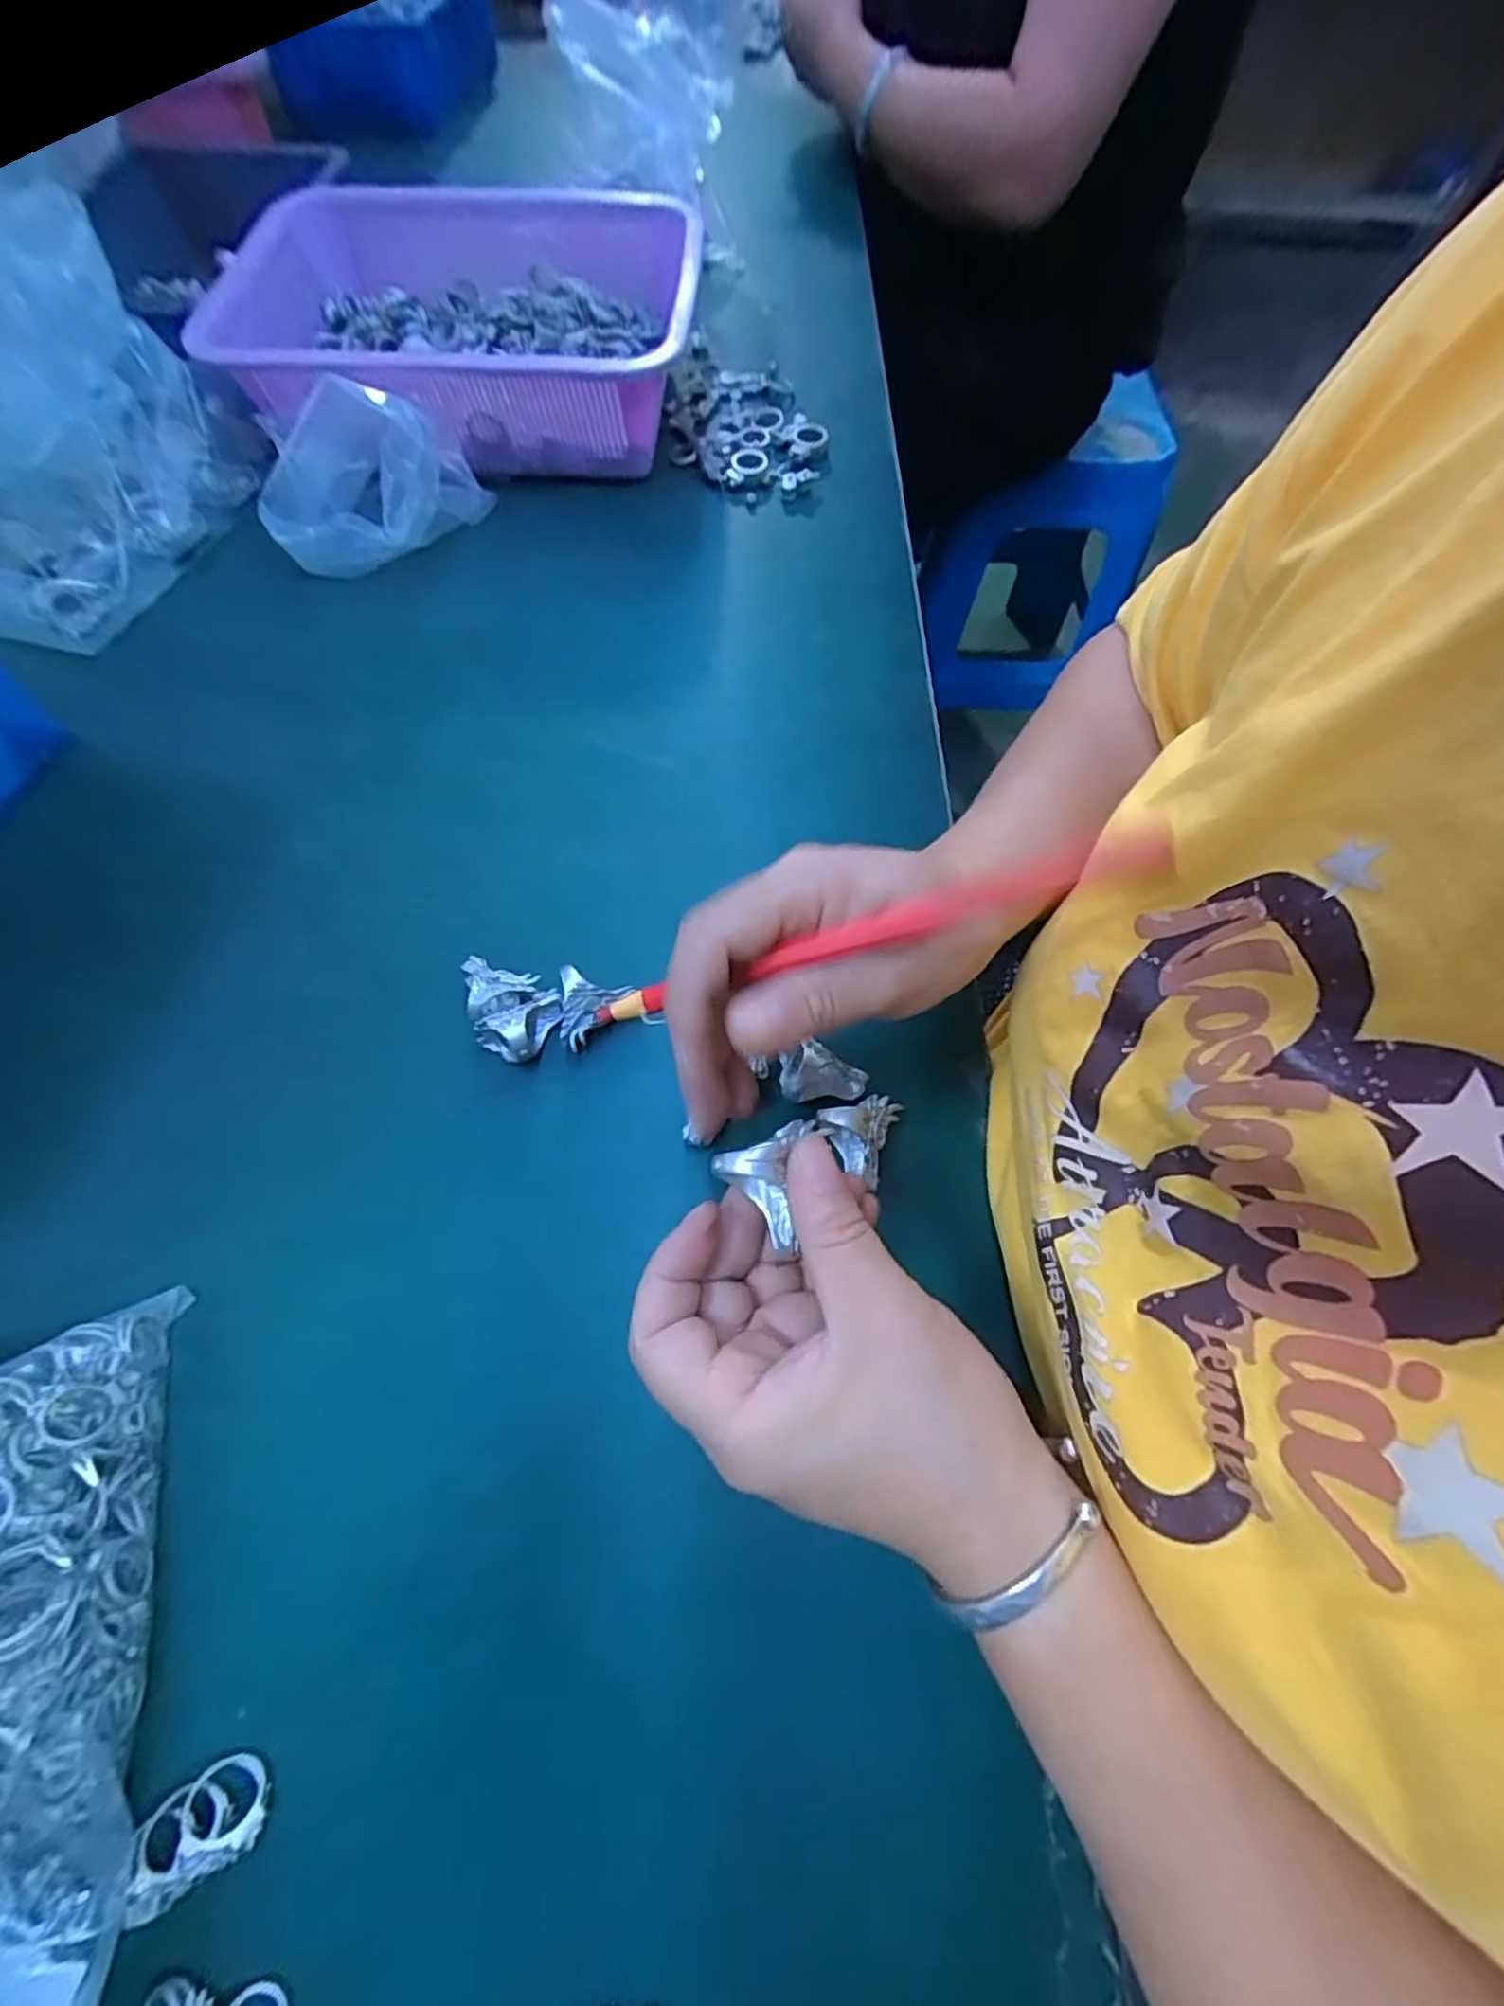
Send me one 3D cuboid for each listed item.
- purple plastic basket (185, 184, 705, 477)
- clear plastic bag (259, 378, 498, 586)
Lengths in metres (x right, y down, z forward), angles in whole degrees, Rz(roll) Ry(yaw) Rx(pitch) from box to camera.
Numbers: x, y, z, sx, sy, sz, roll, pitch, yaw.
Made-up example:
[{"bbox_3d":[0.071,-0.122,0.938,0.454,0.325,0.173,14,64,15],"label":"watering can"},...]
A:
[{"bbox_3d":[-0.190,-0.432,0.474,0.282,0.103,0.217,4,65,1],"label":"purple plastic basket"},{"bbox_3d":[-0.239,-0.322,0.436,0.122,0.084,0.079,-3,65,-2],"label":"clear plastic bag"}]

